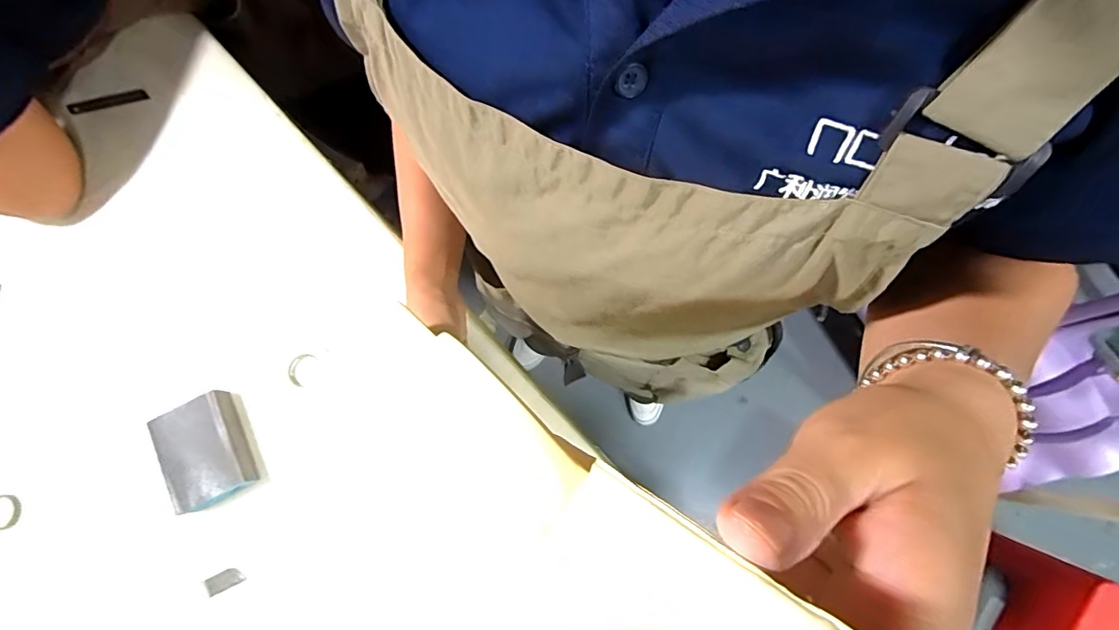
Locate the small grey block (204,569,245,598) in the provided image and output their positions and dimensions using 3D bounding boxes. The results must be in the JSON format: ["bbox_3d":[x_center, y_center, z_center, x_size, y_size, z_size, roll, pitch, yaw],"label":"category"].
[{"bbox_3d":[-0.315,0.249,0.461,0.036,0.004,0.017,-27,80,-4],"label":"small grey block"}]

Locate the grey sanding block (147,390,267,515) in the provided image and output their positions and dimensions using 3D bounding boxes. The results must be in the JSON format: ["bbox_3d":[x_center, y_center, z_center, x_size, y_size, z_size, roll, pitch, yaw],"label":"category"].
[{"bbox_3d":[-0.340,0.132,0.474,0.076,0.025,0.097,-26,78,-3],"label":"grey sanding block"}]

